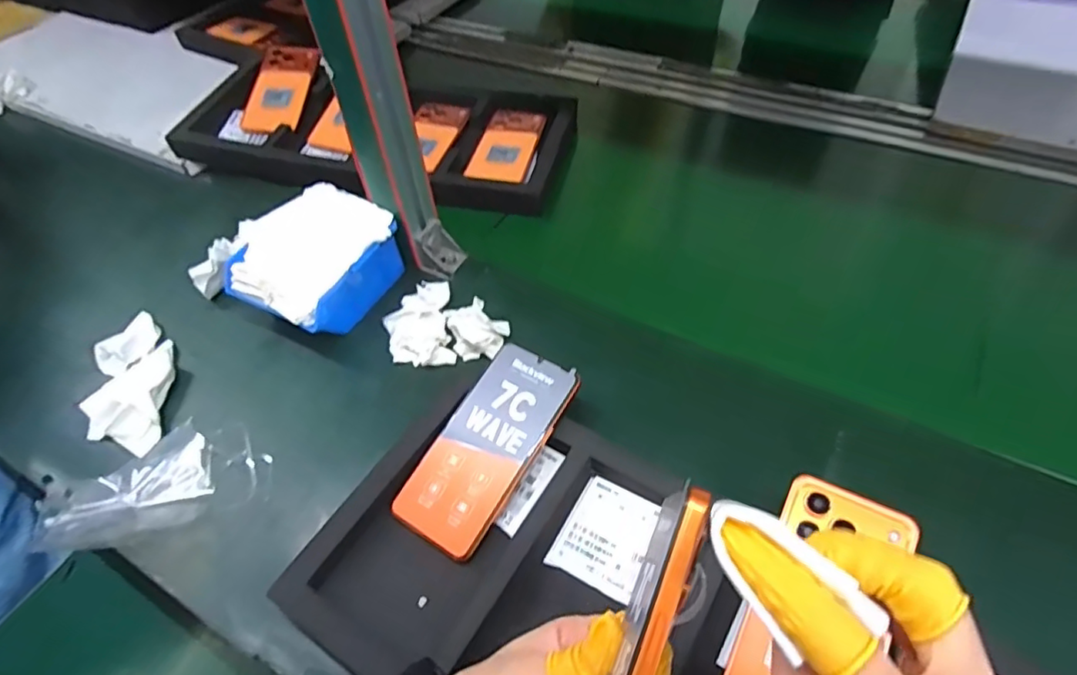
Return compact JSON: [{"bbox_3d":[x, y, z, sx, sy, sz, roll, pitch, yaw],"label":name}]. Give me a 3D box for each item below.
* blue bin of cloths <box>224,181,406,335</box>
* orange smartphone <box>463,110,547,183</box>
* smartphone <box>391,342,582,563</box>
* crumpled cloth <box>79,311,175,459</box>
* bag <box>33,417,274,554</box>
[{"bbox_3d":[-0.227,-0.079,0.590,0.136,0.073,0.144,23,56,21],"label":"blue bin of cloths"},{"bbox_3d":[-0.037,-0.250,0.754,0.074,0.017,0.135,10,54,12],"label":"orange smartphone"},{"bbox_3d":[-0.039,0.082,0.451,0.076,0.006,0.161,25,69,23],"label":"smartphone"},{"bbox_3d":[-0.383,0.037,0.552,0.069,0.029,0.156,-17,51,-10],"label":"crumpled cloth"},{"bbox_3d":[-0.315,0.121,0.486,0.174,0.022,0.091,-18,52,-11],"label":"bag"}]

